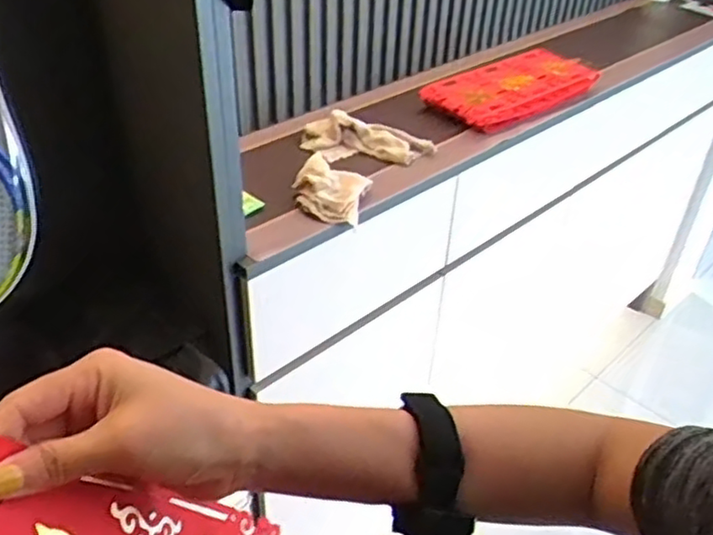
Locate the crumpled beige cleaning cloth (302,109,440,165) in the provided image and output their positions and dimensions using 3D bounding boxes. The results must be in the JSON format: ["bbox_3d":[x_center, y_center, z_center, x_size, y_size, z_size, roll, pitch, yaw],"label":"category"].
[{"bbox_3d":[0.015,-0.197,1.030,0.202,0.052,0.063,3,36,10],"label":"crumpled beige cleaning cloth"}]

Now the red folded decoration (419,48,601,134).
[{"bbox_3d":[0.276,-0.325,1.224,0.337,0.050,0.157,-29,42,-31],"label":"red folded decoration"}]

